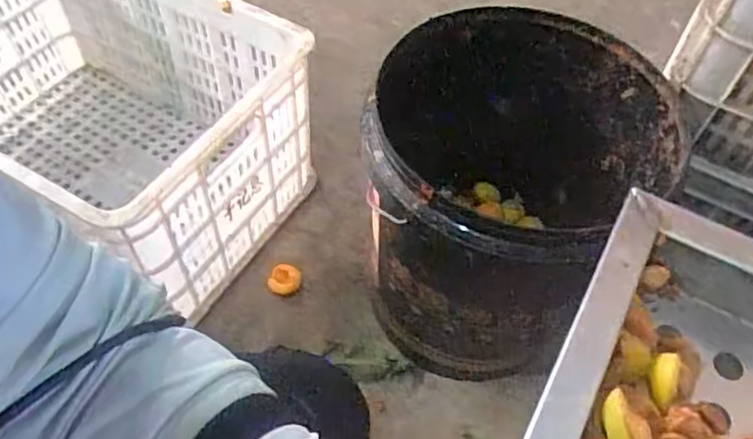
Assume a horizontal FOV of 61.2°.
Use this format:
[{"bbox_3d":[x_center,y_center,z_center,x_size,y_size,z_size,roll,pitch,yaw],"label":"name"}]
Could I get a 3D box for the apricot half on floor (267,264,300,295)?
[{"bbox_3d":[-0.128,0.083,0.884,0.044,0.019,0.038,-3,55,-5],"label":"apricot half on floor"}]

